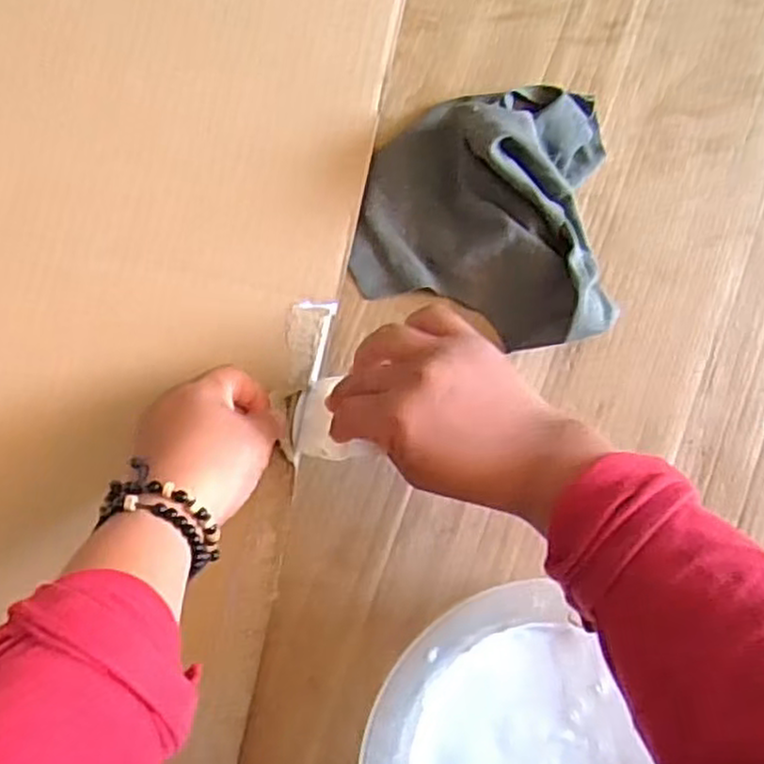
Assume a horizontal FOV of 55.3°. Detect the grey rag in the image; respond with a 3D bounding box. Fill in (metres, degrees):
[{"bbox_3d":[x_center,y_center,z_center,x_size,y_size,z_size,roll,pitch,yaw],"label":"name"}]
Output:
[{"bbox_3d":[0.067,-0.112,0.462,0.161,0.053,0.163,6,83,0],"label":"grey rag"}]

